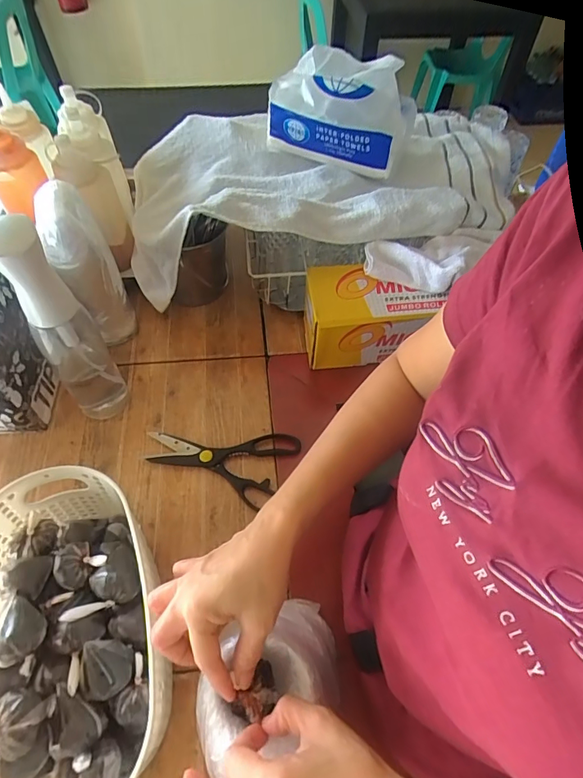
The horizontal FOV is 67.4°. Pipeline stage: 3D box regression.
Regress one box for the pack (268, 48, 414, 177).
[{"bbox_3d":[0.071,-0.392,0.622,0.188,0.110,0.107,29,59,17],"label":"pack"}]

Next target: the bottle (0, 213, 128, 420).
[{"bbox_3d":[-0.259,-0.065,0.501,0.067,0.283,0.055,-30,61,-20],"label":"bottle"}]

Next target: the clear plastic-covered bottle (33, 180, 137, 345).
[{"bbox_3d":[-0.269,-0.153,0.590,0.069,0.216,0.090,-15,57,-12],"label":"clear plastic-covered bottle"}]

